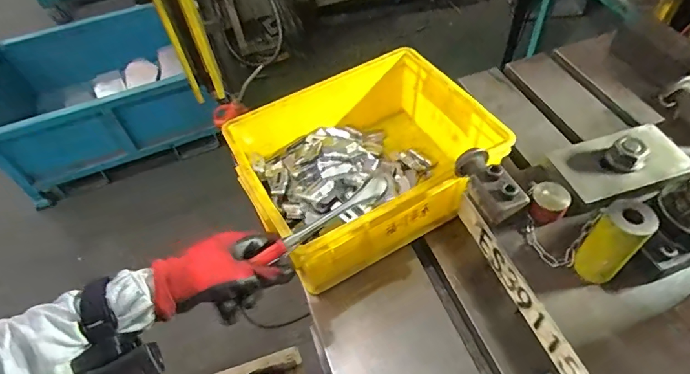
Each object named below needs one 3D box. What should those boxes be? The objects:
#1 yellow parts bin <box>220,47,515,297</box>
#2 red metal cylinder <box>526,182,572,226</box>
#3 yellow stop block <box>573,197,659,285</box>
[{"bbox_3d":[0.029,-0.036,0.654,0.339,0.133,0.255,-27,55,-15],"label":"yellow parts bin"},{"bbox_3d":[0.228,0.018,0.490,0.039,0.032,0.035,-18,53,-9],"label":"red metal cylinder"},{"bbox_3d":[0.254,0.054,0.413,0.039,0.099,0.036,34,62,26],"label":"yellow stop block"}]

